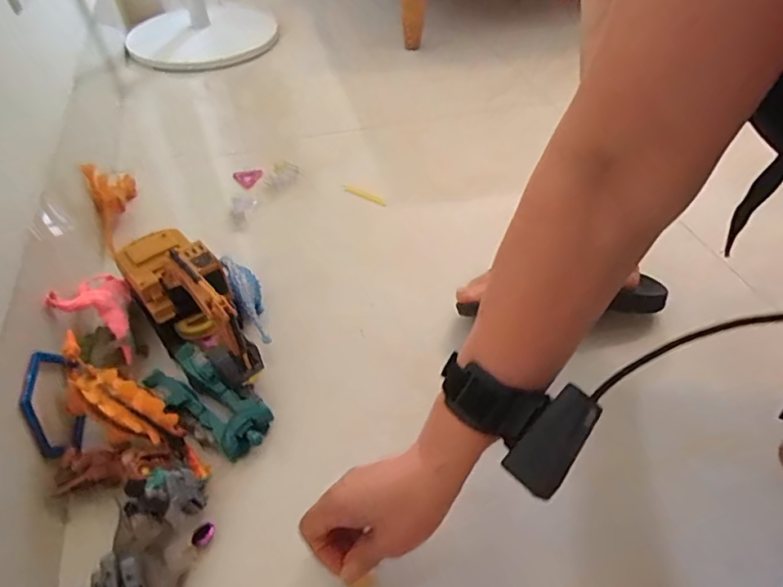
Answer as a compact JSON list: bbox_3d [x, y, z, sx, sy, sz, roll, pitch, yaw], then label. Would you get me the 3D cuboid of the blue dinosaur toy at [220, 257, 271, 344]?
[{"bbox_3d":[-0.166,0.006,0.576,0.032,0.043,0.135,-20,51,-18],"label":"blue dinosaur toy"}]

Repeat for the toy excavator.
[{"bbox_3d":[-0.207,0.004,0.505,0.078,0.138,0.214,-30,54,-25],"label":"toy excavator"}]

